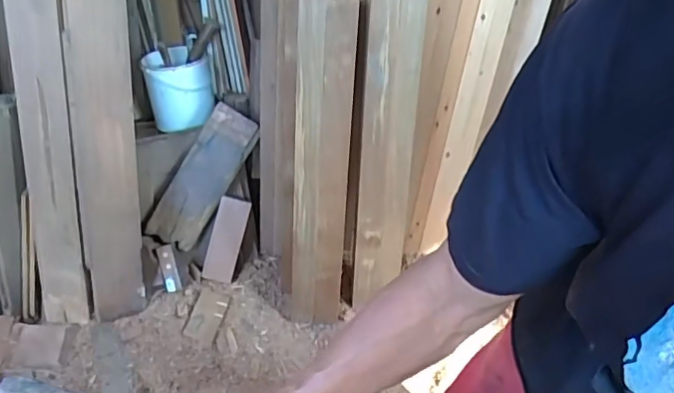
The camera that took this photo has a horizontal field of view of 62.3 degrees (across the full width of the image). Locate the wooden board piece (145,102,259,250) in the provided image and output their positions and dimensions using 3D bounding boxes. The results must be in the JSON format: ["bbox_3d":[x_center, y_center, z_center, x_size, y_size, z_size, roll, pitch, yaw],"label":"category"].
[{"bbox_3d":[-0.352,-0.049,1.465,0.126,0.389,0.024,29,8,-27],"label":"wooden board piece"}]

